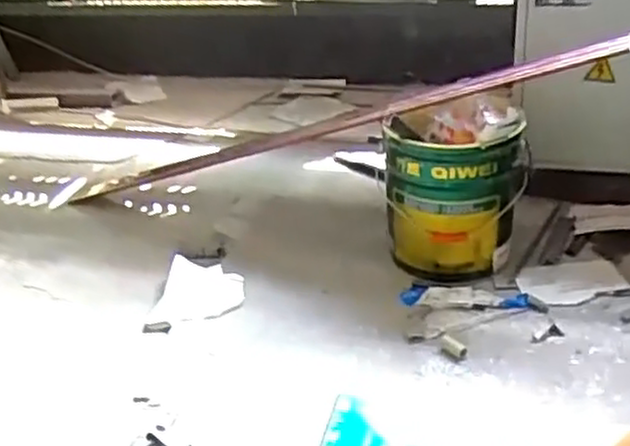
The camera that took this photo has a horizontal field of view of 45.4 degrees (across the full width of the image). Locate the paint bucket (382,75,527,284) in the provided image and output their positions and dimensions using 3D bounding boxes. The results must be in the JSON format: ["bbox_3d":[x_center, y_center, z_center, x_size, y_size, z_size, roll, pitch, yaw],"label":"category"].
[{"bbox_3d":[0.304,-0.089,1.651,0.276,0.393,0.270,2,31,11],"label":"paint bucket"}]

